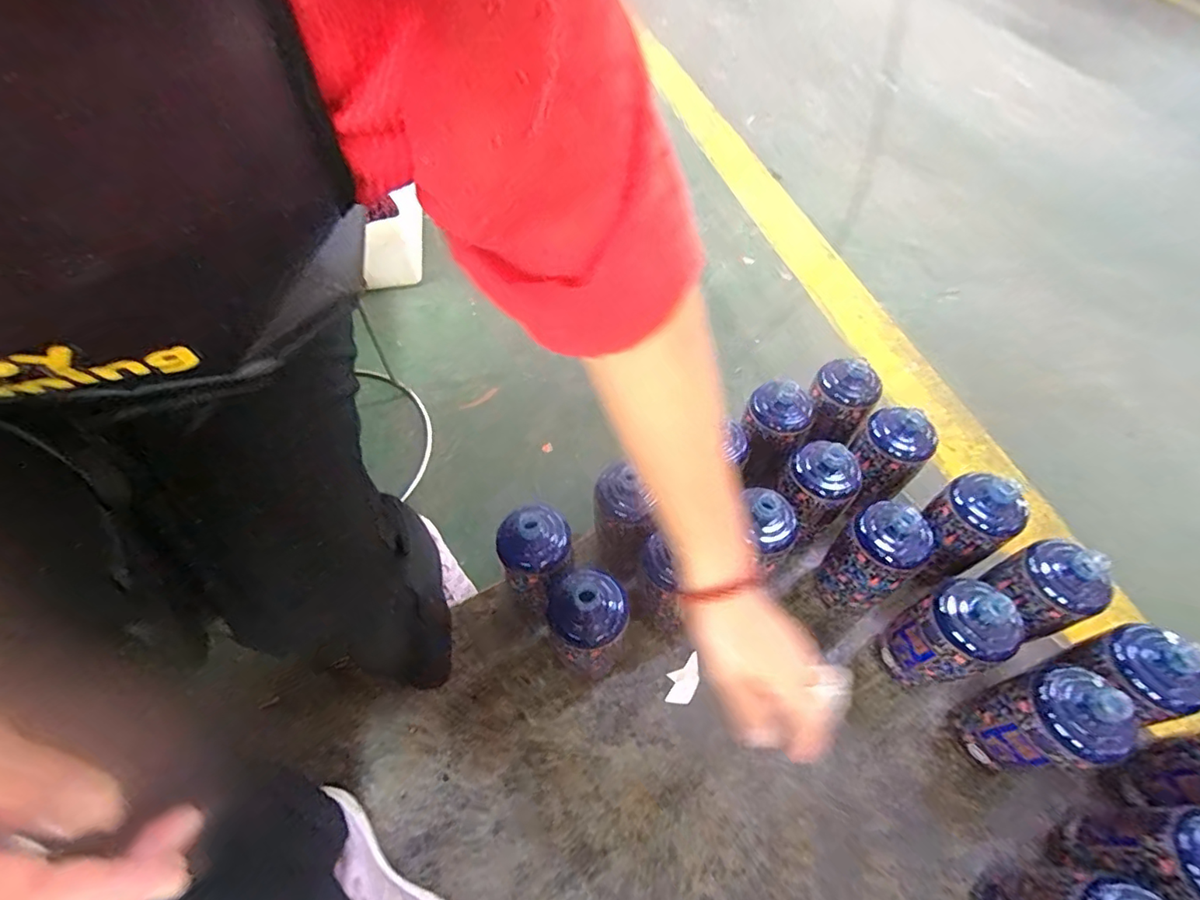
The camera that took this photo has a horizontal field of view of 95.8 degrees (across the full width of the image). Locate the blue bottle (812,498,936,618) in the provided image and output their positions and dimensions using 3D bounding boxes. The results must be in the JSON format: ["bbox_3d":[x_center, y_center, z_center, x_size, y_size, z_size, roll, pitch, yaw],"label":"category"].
[{"bbox_3d":[0.309,0.126,0.629,0.079,0.169,0.081,-34,62,-21],"label":"blue bottle"}]

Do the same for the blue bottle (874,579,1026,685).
[{"bbox_3d":[0.362,0.196,0.575,0.072,0.162,0.082,-28,60,-17],"label":"blue bottle"}]

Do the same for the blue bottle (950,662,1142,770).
[{"bbox_3d":[0.422,0.266,0.537,0.073,0.183,0.082,-19,58,-12],"label":"blue bottle"}]

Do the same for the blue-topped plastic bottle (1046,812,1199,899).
[{"bbox_3d":[0.474,0.360,0.473,0.073,0.176,0.072,0,56,0],"label":"blue-topped plastic bottle"}]

